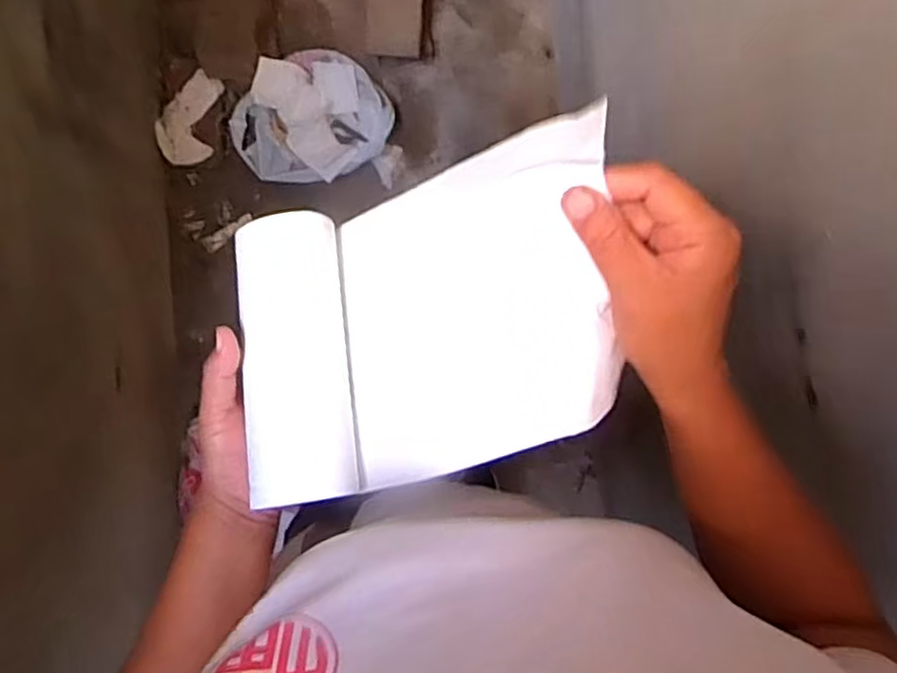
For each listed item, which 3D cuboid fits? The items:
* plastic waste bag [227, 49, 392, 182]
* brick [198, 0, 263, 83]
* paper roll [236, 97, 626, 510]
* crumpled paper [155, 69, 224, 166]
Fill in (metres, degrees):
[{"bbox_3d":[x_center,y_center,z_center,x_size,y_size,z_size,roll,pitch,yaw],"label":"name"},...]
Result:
[{"bbox_3d":[-0.306,-0.470,1.487,0.325,0.110,0.295,-40,89,-5],"label":"plastic waste bag"},{"bbox_3d":[-0.455,-0.679,1.407,0.121,0.063,0.274,10,105,-2],"label":"brick"},{"bbox_3d":[-0.024,-0.006,0.404,0.221,0.167,0.188,-10,87,-4],"label":"paper roll"},{"bbox_3d":[-0.570,-0.483,1.491,0.122,0.039,0.211,7,86,-2],"label":"crumpled paper"}]

